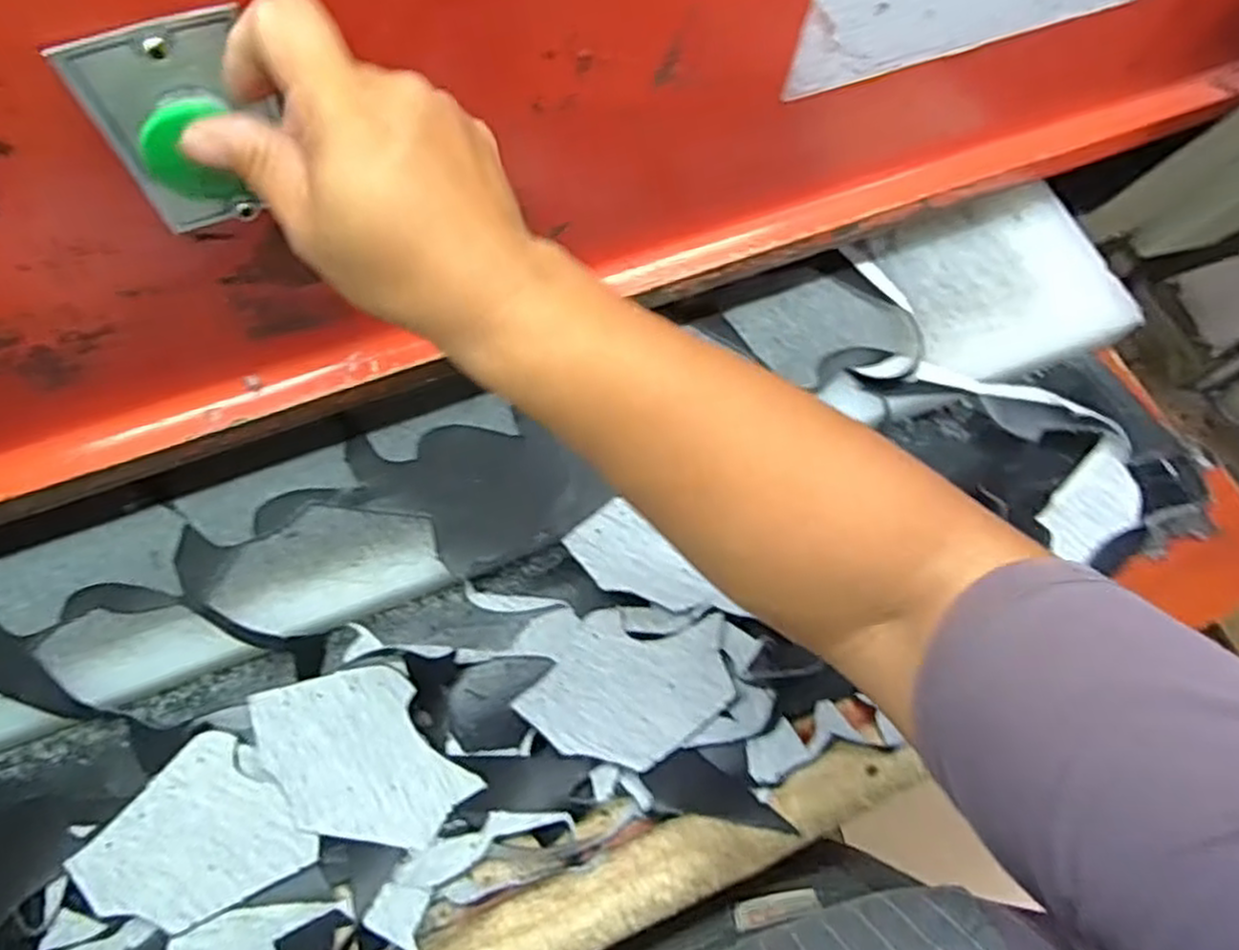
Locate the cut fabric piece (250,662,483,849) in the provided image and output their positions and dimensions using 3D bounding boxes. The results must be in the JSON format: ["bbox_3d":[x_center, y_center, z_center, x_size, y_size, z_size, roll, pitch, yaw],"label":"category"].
[{"bbox_3d":[-0.153,0.164,0.448,0.091,0.008,0.122,-37,76,-9],"label":"cut fabric piece"}]

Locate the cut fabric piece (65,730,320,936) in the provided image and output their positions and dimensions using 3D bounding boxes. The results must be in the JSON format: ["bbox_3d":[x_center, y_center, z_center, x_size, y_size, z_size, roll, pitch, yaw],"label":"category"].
[{"bbox_3d":[-0.239,0.210,0.428,0.103,0.005,0.097,35,60,23],"label":"cut fabric piece"}]

